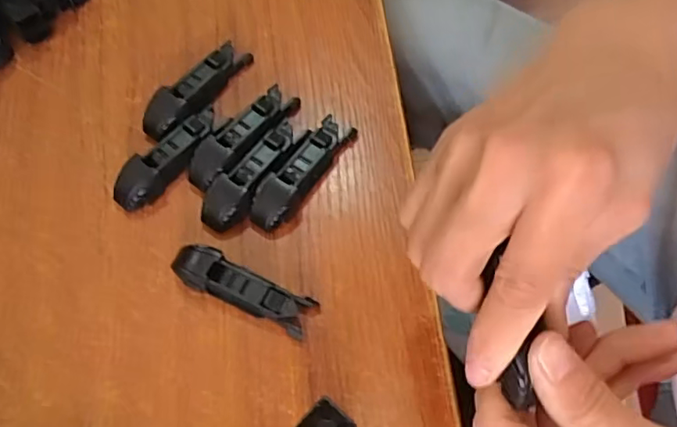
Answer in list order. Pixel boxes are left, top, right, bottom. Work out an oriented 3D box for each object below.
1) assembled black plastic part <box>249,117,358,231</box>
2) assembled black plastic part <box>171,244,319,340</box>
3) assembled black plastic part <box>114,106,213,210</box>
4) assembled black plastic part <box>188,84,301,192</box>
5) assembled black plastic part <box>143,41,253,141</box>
[{"bbox_3d":[-0.019,-0.023,0.297,0.019,0.014,0.071,34,71,15],"label":"assembled black plastic part"},{"bbox_3d":[-0.046,0.035,0.272,0.070,0.015,0.019,22,68,11],"label":"assembled black plastic part"},{"bbox_3d":[-0.089,-0.030,0.300,0.019,0.015,0.067,41,73,17],"label":"assembled black plastic part"},{"bbox_3d":[-0.051,-0.042,0.305,0.023,0.011,0.072,37,72,16],"label":"assembled black plastic part"},{"bbox_3d":[-0.079,-0.071,0.318,0.025,0.014,0.071,35,71,15],"label":"assembled black plastic part"}]

